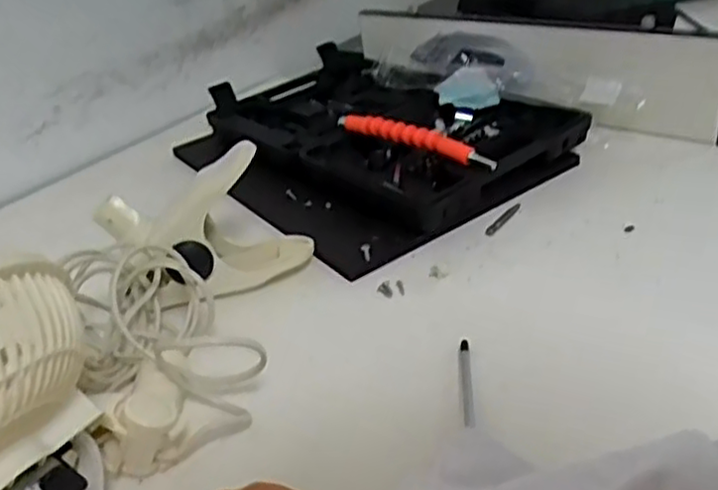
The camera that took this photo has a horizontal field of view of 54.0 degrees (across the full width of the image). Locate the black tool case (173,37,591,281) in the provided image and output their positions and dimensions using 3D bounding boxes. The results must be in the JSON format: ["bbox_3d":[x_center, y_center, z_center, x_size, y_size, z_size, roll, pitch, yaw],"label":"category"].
[{"bbox_3d":[0.002,-0.112,0.695,0.270,0.052,0.367,-25,36,-25],"label":"black tool case"}]

